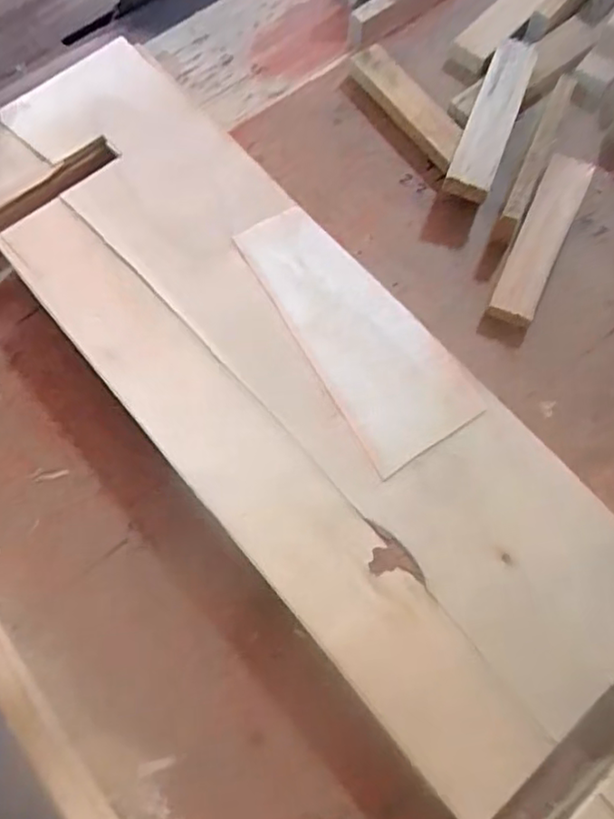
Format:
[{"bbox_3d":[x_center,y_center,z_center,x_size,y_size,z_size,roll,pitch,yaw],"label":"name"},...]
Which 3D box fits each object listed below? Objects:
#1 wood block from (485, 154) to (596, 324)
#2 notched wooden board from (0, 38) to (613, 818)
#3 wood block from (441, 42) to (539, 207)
[{"bbox_3d":[0.188,-0.138,0.517,0.036,0.030,0.154,24,73,10],"label":"wood block"},{"bbox_3d":[0.000,-0.002,0.451,0.194,0.019,0.713,-39,74,-11],"label":"notched wooden board"},{"bbox_3d":[0.156,-0.248,0.535,0.036,0.016,0.159,20,72,9],"label":"wood block"}]

